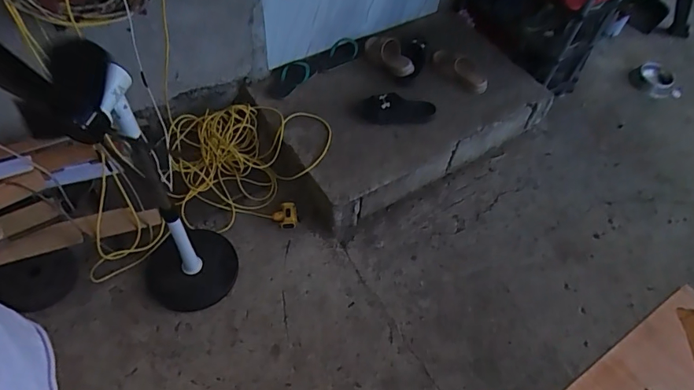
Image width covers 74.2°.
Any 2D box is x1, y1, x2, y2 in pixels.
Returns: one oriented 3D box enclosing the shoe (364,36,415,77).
[{"bbox_3d":[0.159,-0.567,1.821,0.241,0.082,0.101,39,60,22],"label":"shoe"}]

